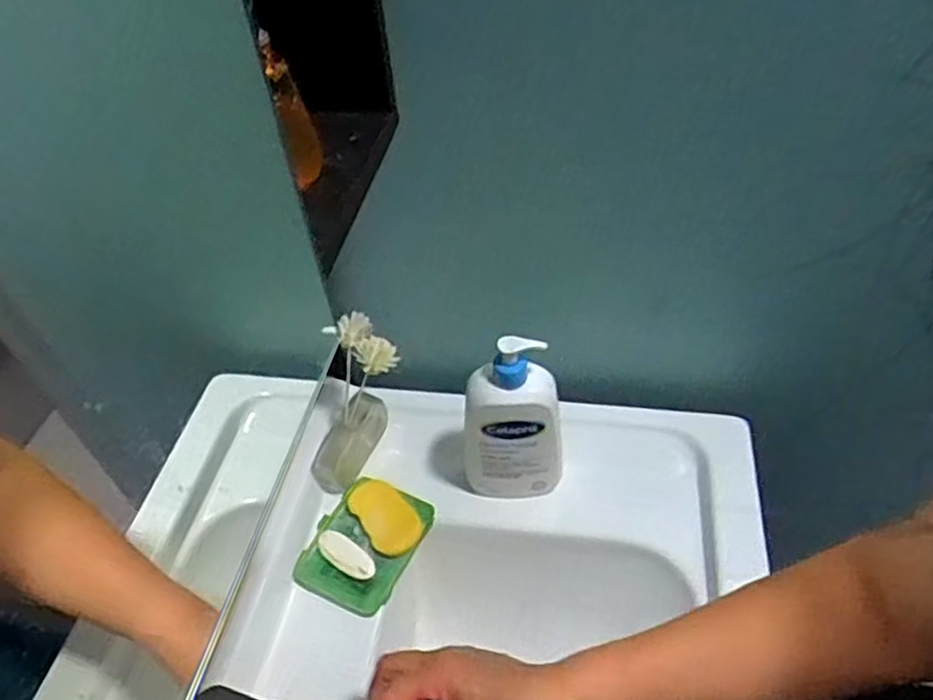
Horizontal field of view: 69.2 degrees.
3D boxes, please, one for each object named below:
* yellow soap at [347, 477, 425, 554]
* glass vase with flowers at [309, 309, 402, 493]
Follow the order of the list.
[{"bbox_3d":[-0.086,0.172,0.713,0.053,0.011,0.091,-29,50,-22],"label":"yellow soap"},{"bbox_3d":[-0.126,0.053,0.703,0.111,0.180,0.067,-23,48,-18],"label":"glass vase with flowers"}]

